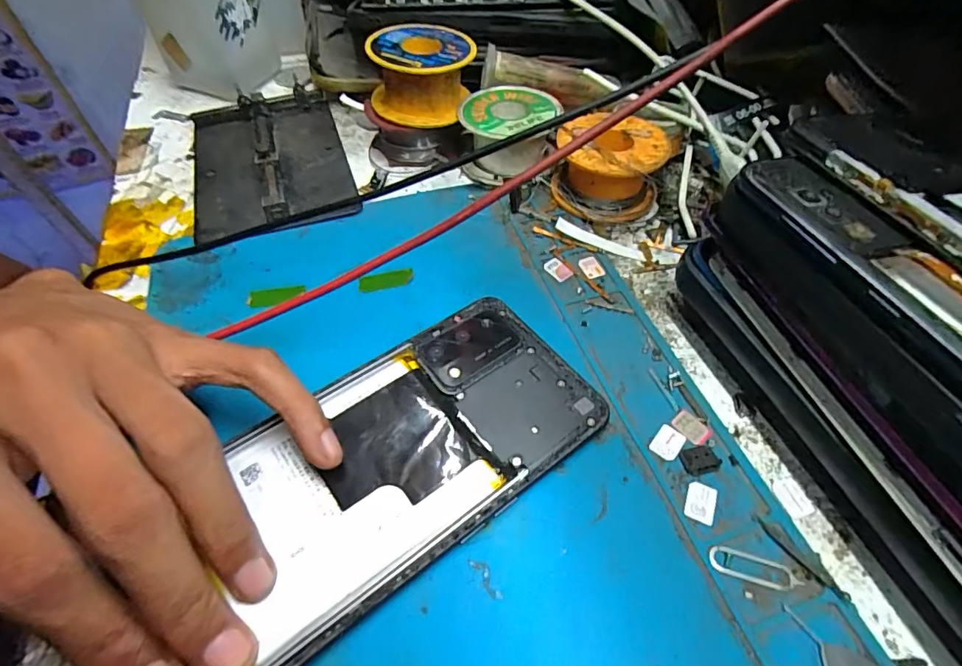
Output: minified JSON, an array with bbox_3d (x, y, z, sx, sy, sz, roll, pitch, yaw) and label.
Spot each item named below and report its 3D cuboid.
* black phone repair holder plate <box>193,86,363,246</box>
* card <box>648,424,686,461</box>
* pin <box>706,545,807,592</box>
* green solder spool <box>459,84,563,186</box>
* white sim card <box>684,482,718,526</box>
[{"bbox_3d":[-0.117,-0.098,0.269,0.079,0.013,0.120,-16,54,-13],"label":"black phone repair holder plate"},{"bbox_3d":[0.065,0.038,0.170,0.009,0.004,0.012,35,60,19],"label":"card"},{"bbox_3d":[0.082,0.070,0.146,0.025,0.004,0.008,13,55,10],"label":"pin"},{"bbox_3d":[0.016,-0.109,0.264,0.052,0.032,0.046,-3,52,-1],"label":"green solder spool"},{"bbox_3d":[0.071,0.055,0.157,0.009,0.004,0.012,22,60,9],"label":"white sim card"}]

